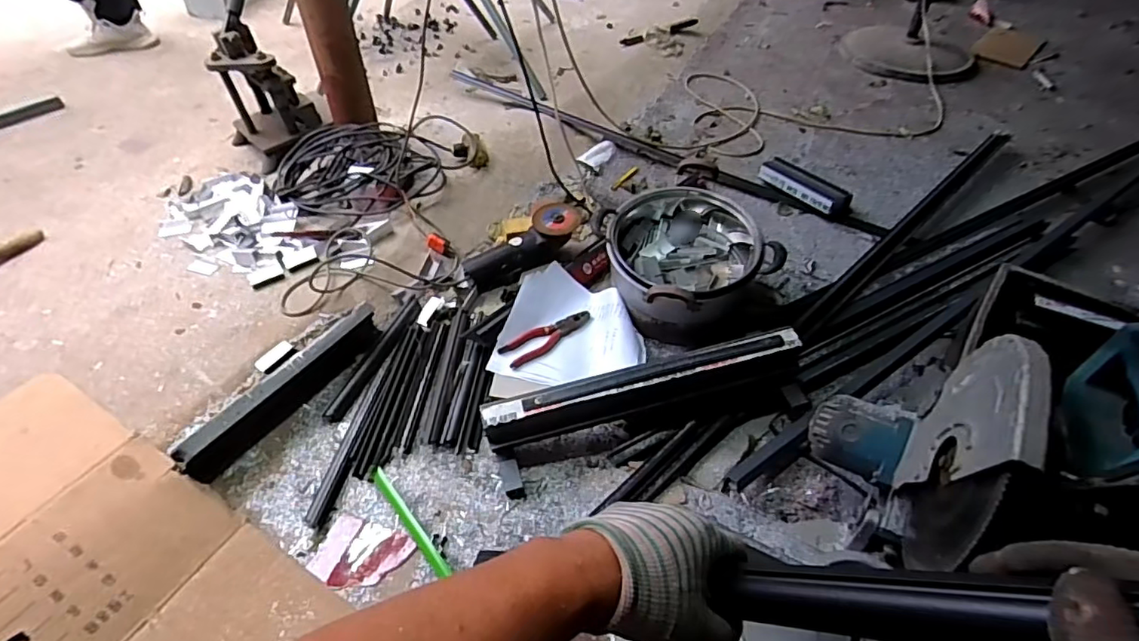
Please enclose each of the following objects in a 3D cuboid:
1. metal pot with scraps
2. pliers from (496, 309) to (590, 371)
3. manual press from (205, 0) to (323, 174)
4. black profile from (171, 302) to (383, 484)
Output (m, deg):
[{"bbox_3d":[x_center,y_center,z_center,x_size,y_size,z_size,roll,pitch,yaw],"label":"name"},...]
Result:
[{"bbox_3d":[0.214,-0.122,1.139,0.287,0.193,0.325,-16,48,-15],"label":"metal pot with scraps"},{"bbox_3d":[-0.041,0.030,1.099,0.188,0.023,0.048,-28,52,-25],"label":"pliers"},{"bbox_3d":[-0.758,-0.602,1.408,0.180,0.384,0.249,-34,55,-28],"label":"manual press"},{"bbox_3d":[-0.468,0.109,0.969,0.044,0.083,0.376,23,50,21],"label":"black profile"}]

